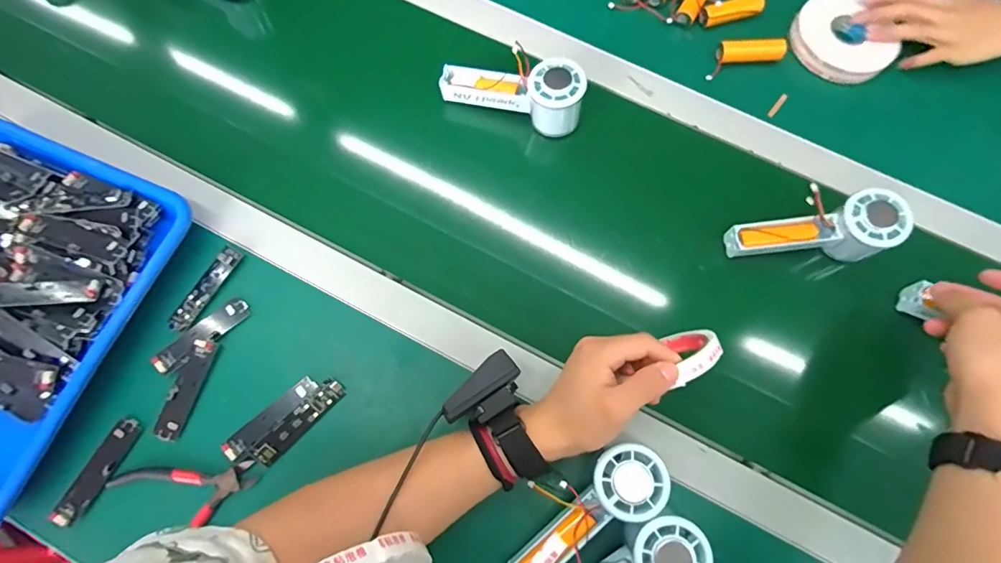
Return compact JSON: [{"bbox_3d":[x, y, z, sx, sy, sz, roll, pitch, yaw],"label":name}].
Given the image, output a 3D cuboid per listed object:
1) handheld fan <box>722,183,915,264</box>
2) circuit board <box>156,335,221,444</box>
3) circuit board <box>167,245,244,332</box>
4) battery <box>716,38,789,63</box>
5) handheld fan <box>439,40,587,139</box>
[{"bbox_3d":[0.307,-0.049,0.479,0.156,0.064,0.058,-7,75,14],"label":"handheld fan"},{"bbox_3d":[-0.289,0.099,0.441,0.024,0.006,0.091,15,76,4],"label":"circuit board"},{"bbox_3d":[-0.287,0.007,0.466,0.019,0.004,0.091,32,76,-3],"label":"circuit board"},{"bbox_3d":[0.288,-0.263,0.551,0.078,0.023,0.021,-4,75,-1],"label":"battery"},{"bbox_3d":[0.014,-0.209,0.509,0.149,0.055,0.057,21,76,6],"label":"handheld fan"}]

